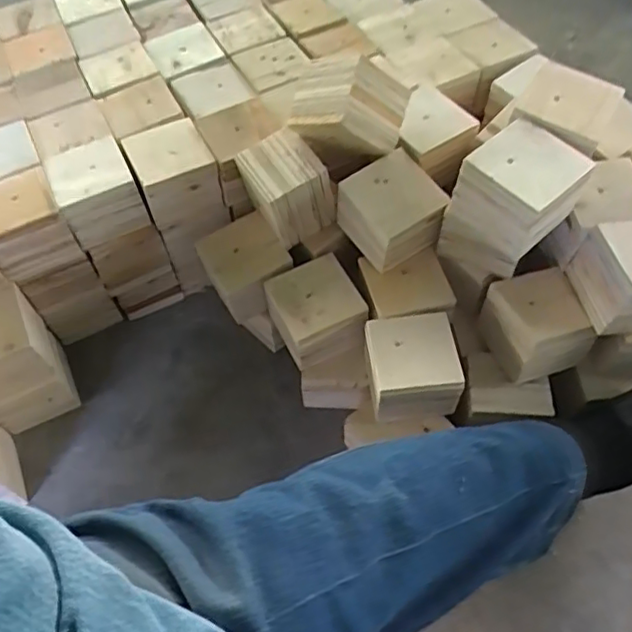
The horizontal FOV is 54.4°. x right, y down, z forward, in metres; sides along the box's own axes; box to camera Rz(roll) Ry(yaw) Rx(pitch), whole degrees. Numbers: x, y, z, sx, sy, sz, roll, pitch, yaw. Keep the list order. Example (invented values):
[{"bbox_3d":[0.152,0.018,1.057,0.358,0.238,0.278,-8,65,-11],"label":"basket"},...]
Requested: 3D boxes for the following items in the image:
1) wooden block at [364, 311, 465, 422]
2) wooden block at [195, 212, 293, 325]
[{"bbox_3d":[0.108,0.057,0.715,0.102,0.072,0.101,-7,57,-1],"label":"wooden block"},{"bbox_3d":[-0.091,-0.059,0.808,0.100,0.085,0.106,-23,59,-12],"label":"wooden block"}]

